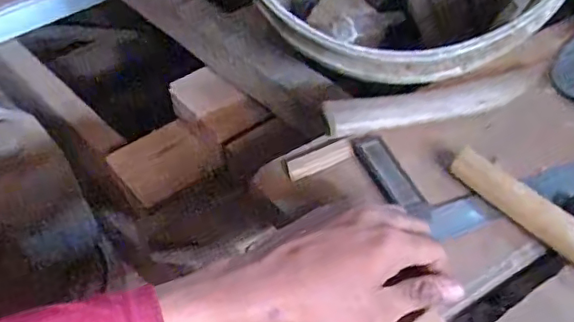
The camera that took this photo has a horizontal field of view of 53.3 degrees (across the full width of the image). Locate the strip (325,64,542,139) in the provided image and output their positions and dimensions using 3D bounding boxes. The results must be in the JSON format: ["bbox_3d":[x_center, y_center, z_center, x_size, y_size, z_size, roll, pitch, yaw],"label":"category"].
[{"bbox_3d":[0.138,-0.054,0.520,0.212,0.018,0.035,-12,47,-10],"label":"strip"}]

